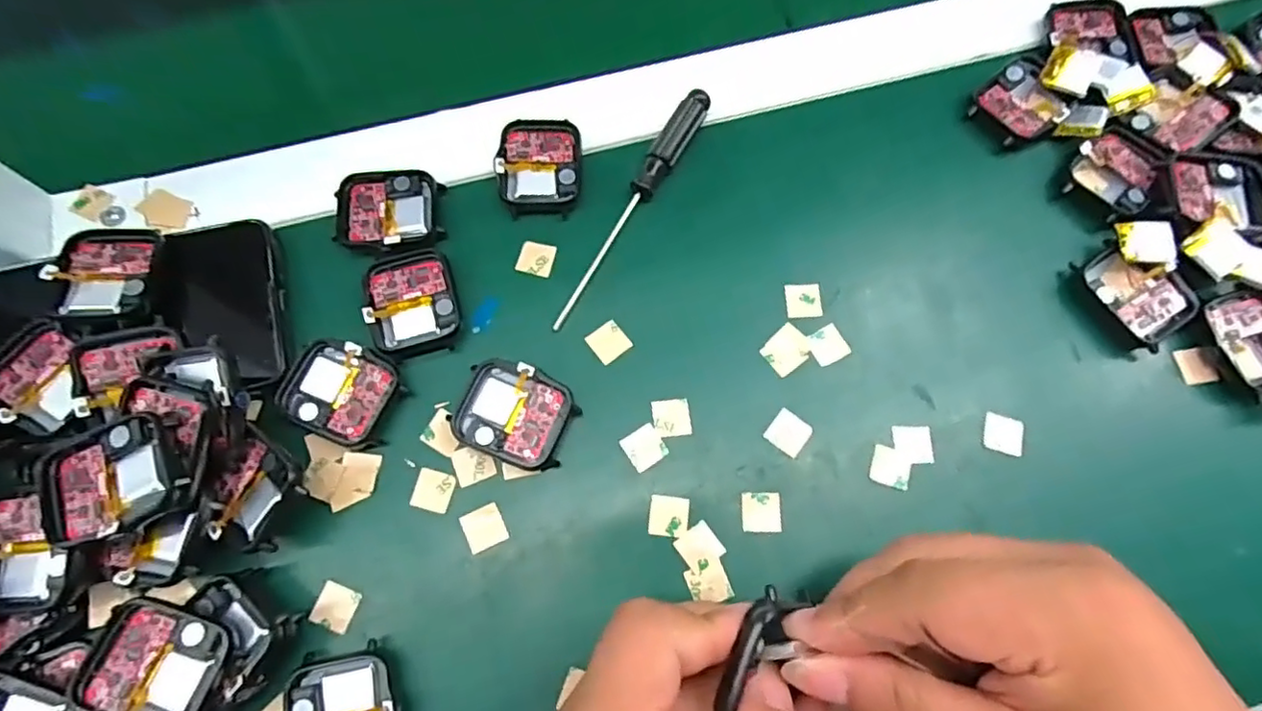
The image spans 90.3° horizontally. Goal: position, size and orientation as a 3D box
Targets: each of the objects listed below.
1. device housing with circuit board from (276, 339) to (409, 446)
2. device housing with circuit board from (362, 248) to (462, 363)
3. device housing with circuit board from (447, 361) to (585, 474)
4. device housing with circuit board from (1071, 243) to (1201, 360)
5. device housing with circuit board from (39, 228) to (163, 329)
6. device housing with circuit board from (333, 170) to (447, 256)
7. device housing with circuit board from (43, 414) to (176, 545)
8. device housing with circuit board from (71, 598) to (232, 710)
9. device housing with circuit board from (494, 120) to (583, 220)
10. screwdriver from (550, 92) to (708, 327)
[{"bbox_3d":[-0.117,0.014,0.257,0.043,0.011,0.038,23,73,7],"label":"device housing with circuit board"},{"bbox_3d":[-0.093,-0.022,0.268,0.036,0.007,0.047,-15,73,-5],"label":"device housing with circuit board"},{"bbox_3d":[-0.047,0.024,0.255,0.045,0.012,0.037,21,73,6],"label":"device housing with circuit board"},{"bbox_3d":[0.220,-0.026,0.274,0.037,0.011,0.046,-26,74,-8],"label":"device housing with circuit board"},{"bbox_3d":[-0.211,-0.032,0.252,0.034,0.011,0.048,-6,72,-3],"label":"device housing with circuit board"},{"bbox_3d":[-0.108,-0.064,0.281,0.045,0.007,0.039,-4,72,-2],"label":"device housing with circuit board"},{"bbox_3d":[-0.177,0.042,0.215,0.041,0.014,0.038,-22,74,-7],"label":"device housing with circuit board"},{"bbox_3d":[-0.158,0.103,0.208,0.043,0.007,0.037,18,66,3],"label":"device housing with circuit board"},{"bbox_3d":[-0.042,-0.087,0.290,0.037,0.011,0.045,0,72,0],"label":"device housing with circuit board"},{"bbox_3d":[-0.001,-0.070,0.284,0.013,0.014,0.129,32,75,9],"label":"screwdriver"}]

